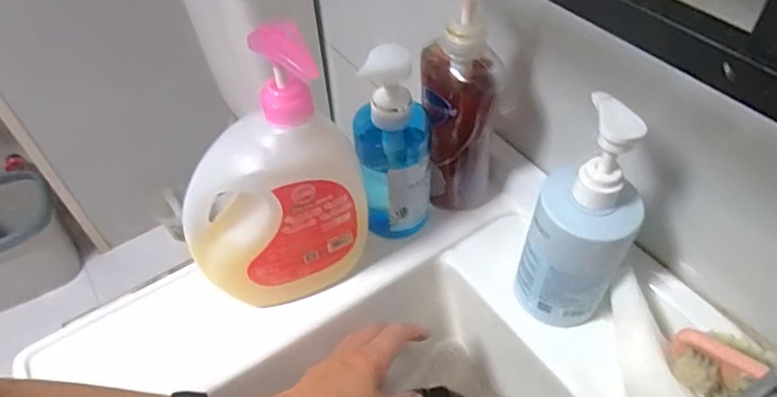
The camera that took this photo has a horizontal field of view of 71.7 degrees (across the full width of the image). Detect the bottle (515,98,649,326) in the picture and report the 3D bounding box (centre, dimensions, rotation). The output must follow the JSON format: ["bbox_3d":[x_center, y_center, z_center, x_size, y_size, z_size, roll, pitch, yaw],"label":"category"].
[{"bbox_3d":[0.148,0.018,0.404,0.069,0.192,0.062,29,56,24],"label":"bottle"}]

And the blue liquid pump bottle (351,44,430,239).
[{"bbox_3d":[0.004,-0.044,0.474,0.064,0.194,0.060,-4,49,-1],"label":"blue liquid pump bottle"}]

